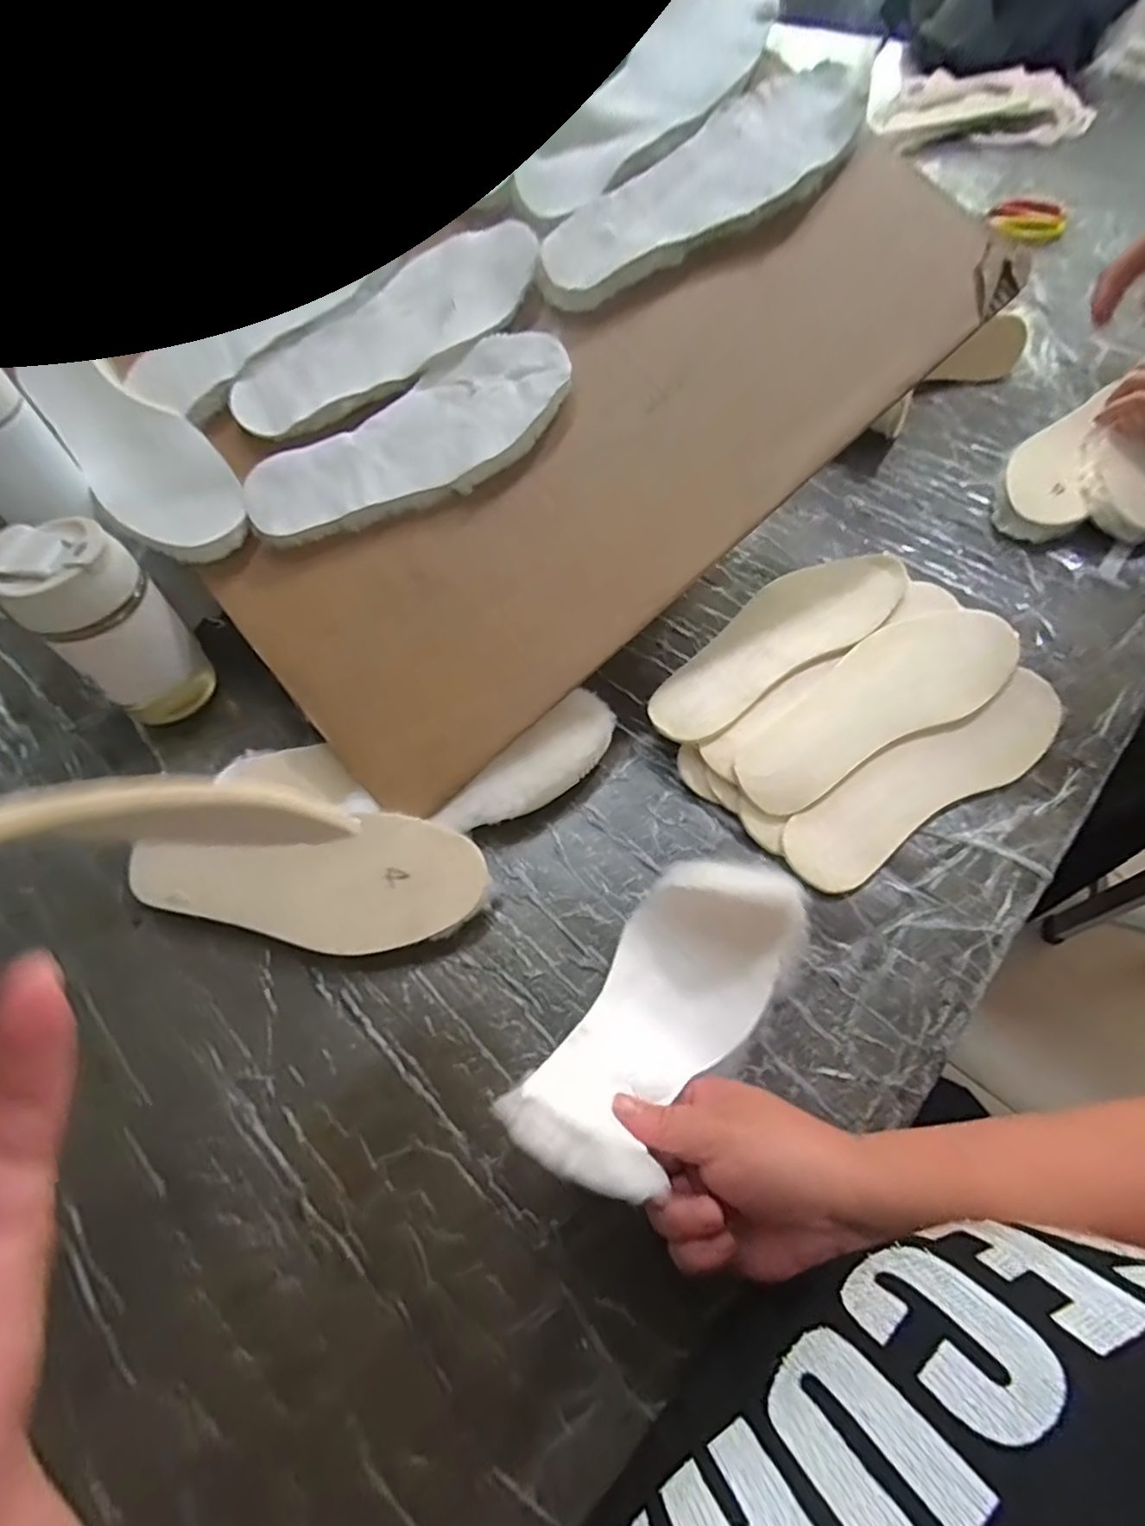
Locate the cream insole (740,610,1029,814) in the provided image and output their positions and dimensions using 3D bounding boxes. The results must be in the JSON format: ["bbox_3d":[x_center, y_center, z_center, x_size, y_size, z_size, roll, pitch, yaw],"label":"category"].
[{"bbox_3d":[0.228,-0.049,0.480,0.251,0.010,0.085,-27,65,-12],"label":"cream insole"}]

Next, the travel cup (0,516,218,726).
[{"bbox_3d":[-0.341,-0.097,0.481,0.067,0.154,0.083,39,67,25],"label":"travel cup"}]

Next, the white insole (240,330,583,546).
[{"bbox_3d":[-0.118,-0.231,0.467,0.249,0.013,0.090,-30,87,1],"label":"white insole"}]

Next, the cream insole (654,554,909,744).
[{"bbox_3d":[0.162,-0.101,0.510,0.247,0.019,0.081,-32,60,-16],"label":"cream insole"}]

